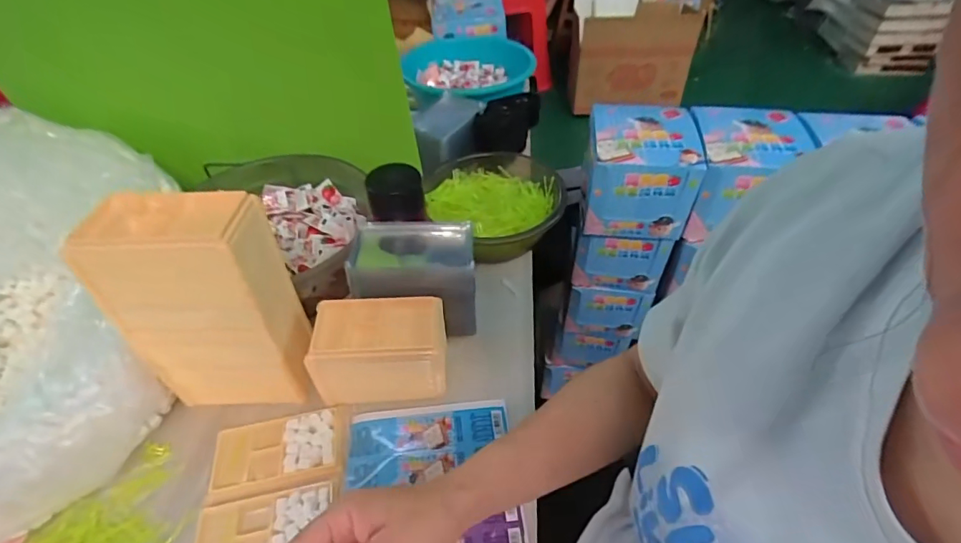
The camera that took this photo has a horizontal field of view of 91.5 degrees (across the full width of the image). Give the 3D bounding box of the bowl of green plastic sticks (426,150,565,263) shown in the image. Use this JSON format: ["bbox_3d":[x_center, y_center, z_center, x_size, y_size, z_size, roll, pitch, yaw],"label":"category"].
[{"bbox_3d":[0.021,-0.093,0.701,0.200,0.060,0.207,-1,45,1],"label":"bowl of green plastic sticks"}]

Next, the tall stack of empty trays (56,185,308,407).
[{"bbox_3d":[-0.269,0.039,0.479,0.143,0.235,0.082,-2,45,0],"label":"tall stack of empty trays"}]

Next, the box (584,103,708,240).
[{"bbox_3d":[0.236,-0.149,0.706,0.144,0.126,0.152,5,45,7],"label":"box"}]

